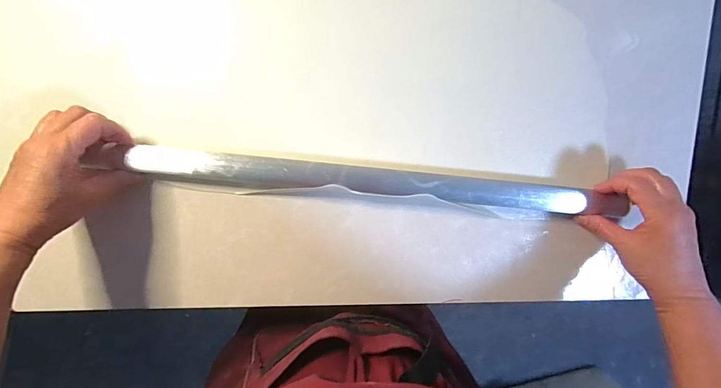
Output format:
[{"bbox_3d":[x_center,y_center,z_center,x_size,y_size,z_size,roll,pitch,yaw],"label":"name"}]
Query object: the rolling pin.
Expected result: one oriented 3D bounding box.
[{"bbox_3d":[0.008,-0.014,0.404,0.576,0.027,0.031,5,99,-3],"label":"rolling pin"}]

